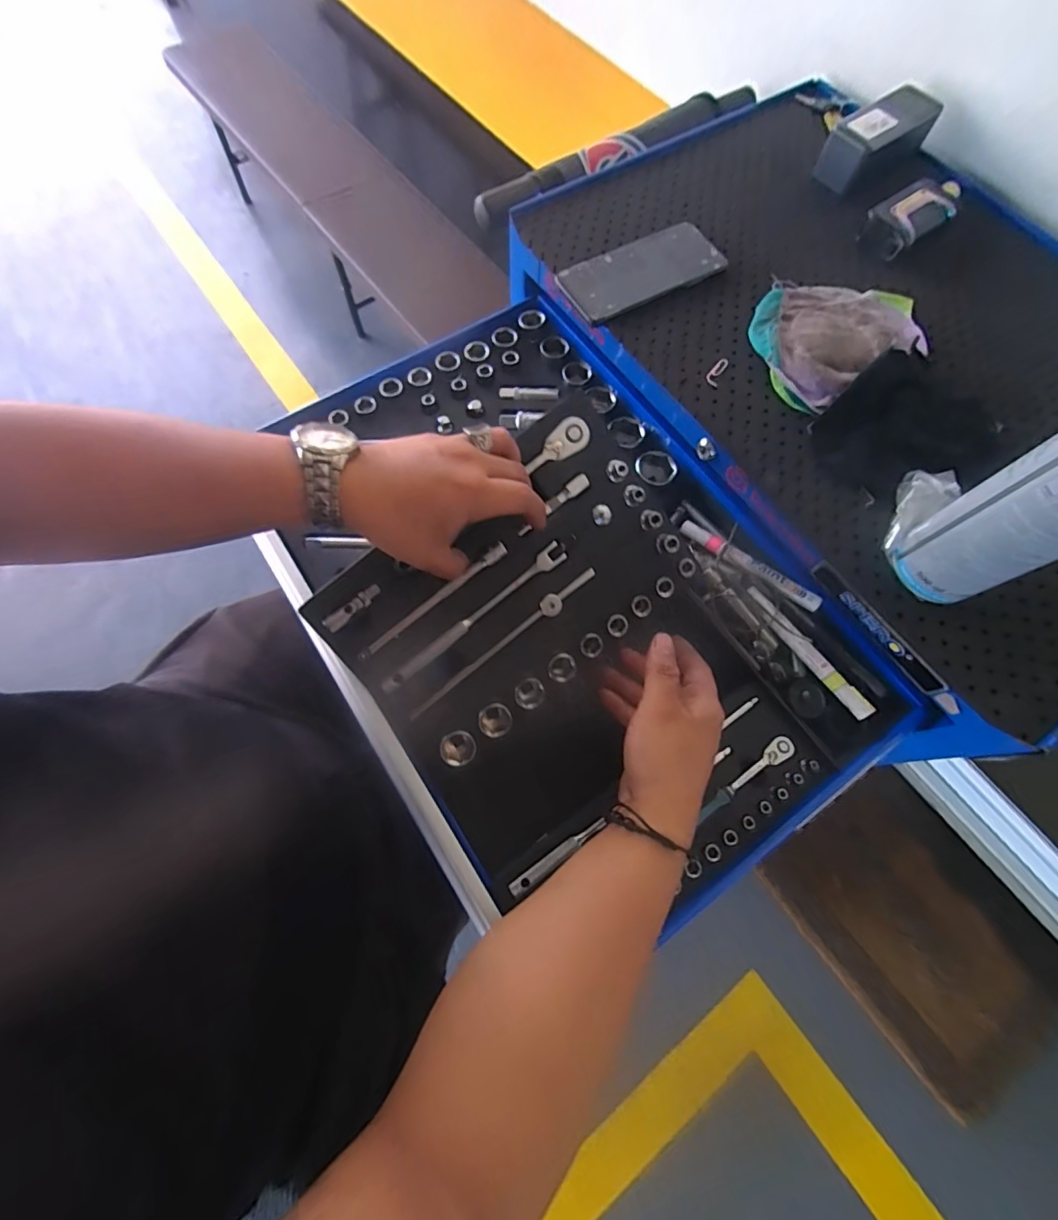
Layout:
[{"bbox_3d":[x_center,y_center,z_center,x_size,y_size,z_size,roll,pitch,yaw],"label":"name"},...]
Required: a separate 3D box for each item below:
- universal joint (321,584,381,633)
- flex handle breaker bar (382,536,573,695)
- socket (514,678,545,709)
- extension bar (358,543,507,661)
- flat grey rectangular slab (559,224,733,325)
[{"bbox_3d":[-0.140,-0.002,0.404,0.052,0.007,0.011,-39,76,-1],"label":"universal joint"},{"bbox_3d":[-0.046,0.007,0.422,0.184,0.009,0.014,-38,75,-2],"label":"flex handle breaker bar"},{"bbox_3d":[0.001,0.070,0.423,0.025,0.023,0.022,8,70,1],"label":"socket"},{"bbox_3d":[-0.078,-0.007,0.414,0.145,0.007,0.009,-38,75,-1],"label":"extension bar"},{"bbox_3d":[0.113,-0.342,0.509,0.158,0.011,0.078,-26,73,-11],"label":"flat grey rectangular slab"}]

